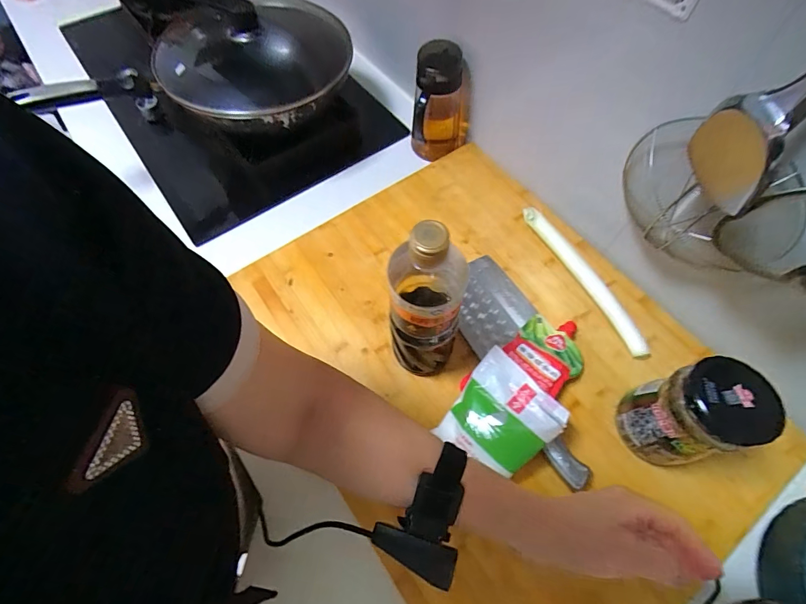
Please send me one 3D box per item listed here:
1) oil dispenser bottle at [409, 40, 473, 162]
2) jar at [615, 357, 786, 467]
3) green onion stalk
[{"bbox_3d":[0.070,-0.335,0.695,0.104,0.180,0.090,7,63,4],"label":"oil dispenser bottle"},{"bbox_3d":[0.304,0.125,0.434,0.090,0.159,0.085,-16,64,-8],"label":"jar"},{"bbox_3d":[0.270,-0.040,0.588,0.032,0.026,0.268,-25,65,-12],"label":"green onion stalk"}]

